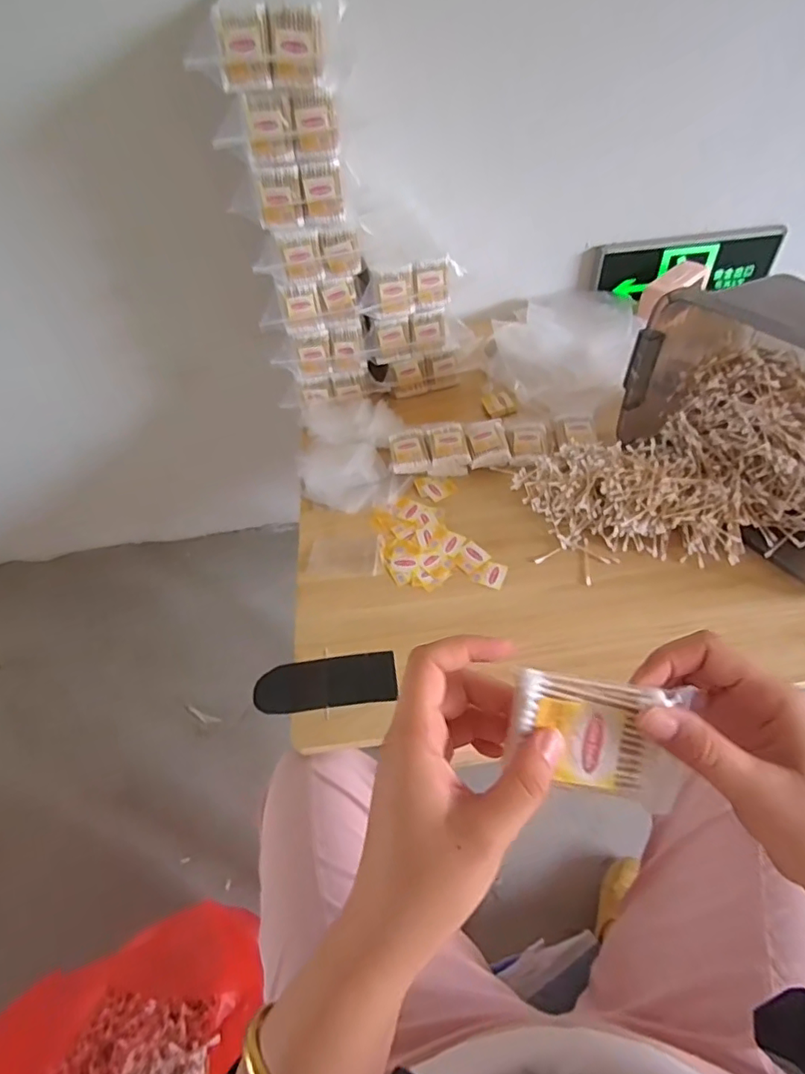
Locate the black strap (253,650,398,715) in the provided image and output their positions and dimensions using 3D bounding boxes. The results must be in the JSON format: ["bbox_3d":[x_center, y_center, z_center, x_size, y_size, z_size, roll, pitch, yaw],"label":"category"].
[{"bbox_3d":[-0.088,0.169,0.666,0.159,0.006,0.058,-5,59,-8],"label":"black strap"}]

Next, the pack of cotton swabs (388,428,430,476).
[{"bbox_3d":[0.010,-0.126,0.863,0.055,0.031,0.071,-10,49,-2],"label":"pack of cotton swabs"}]

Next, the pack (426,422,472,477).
[{"bbox_3d":[0.069,-0.131,0.860,0.060,0.034,0.079,-3,50,4],"label":"pack"}]

